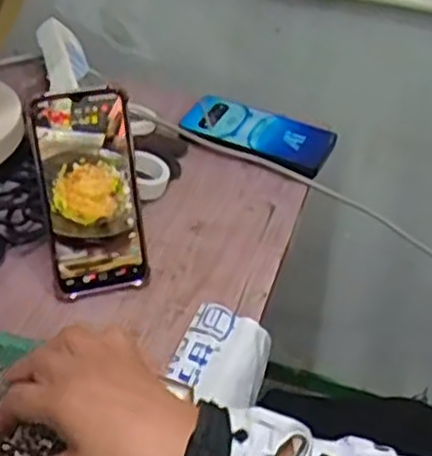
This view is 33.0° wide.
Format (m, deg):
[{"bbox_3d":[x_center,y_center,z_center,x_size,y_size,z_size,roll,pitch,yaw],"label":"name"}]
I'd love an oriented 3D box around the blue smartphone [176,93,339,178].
[{"bbox_3d":[0.047,-0.104,0.776,0.155,0.012,0.072,22,45,17],"label":"blue smartphone"}]

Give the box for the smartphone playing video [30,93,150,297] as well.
[{"bbox_3d":[-0.100,-0.025,0.589,0.074,0.165,0.010,-11,19,-18],"label":"smartphone playing video"}]

